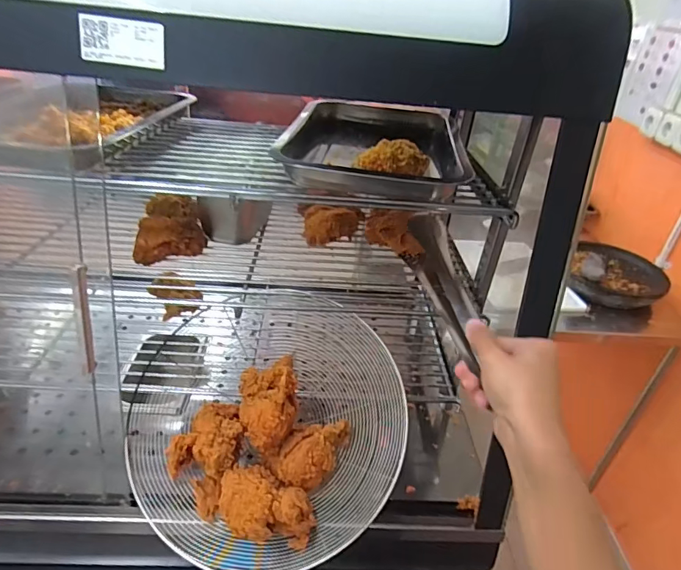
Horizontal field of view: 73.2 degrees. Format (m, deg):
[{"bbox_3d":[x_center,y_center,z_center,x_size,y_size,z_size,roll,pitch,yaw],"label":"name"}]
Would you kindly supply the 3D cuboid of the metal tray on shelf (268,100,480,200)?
[{"bbox_3d":[0.041,-0.174,0.571,0.192,0.039,0.268,7,32,0],"label":"metal tray on shelf"}]

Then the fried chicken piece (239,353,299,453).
[{"bbox_3d":[-0.075,0.113,0.478,0.055,0.080,0.080,-1,33,-13],"label":"fried chicken piece"}]

